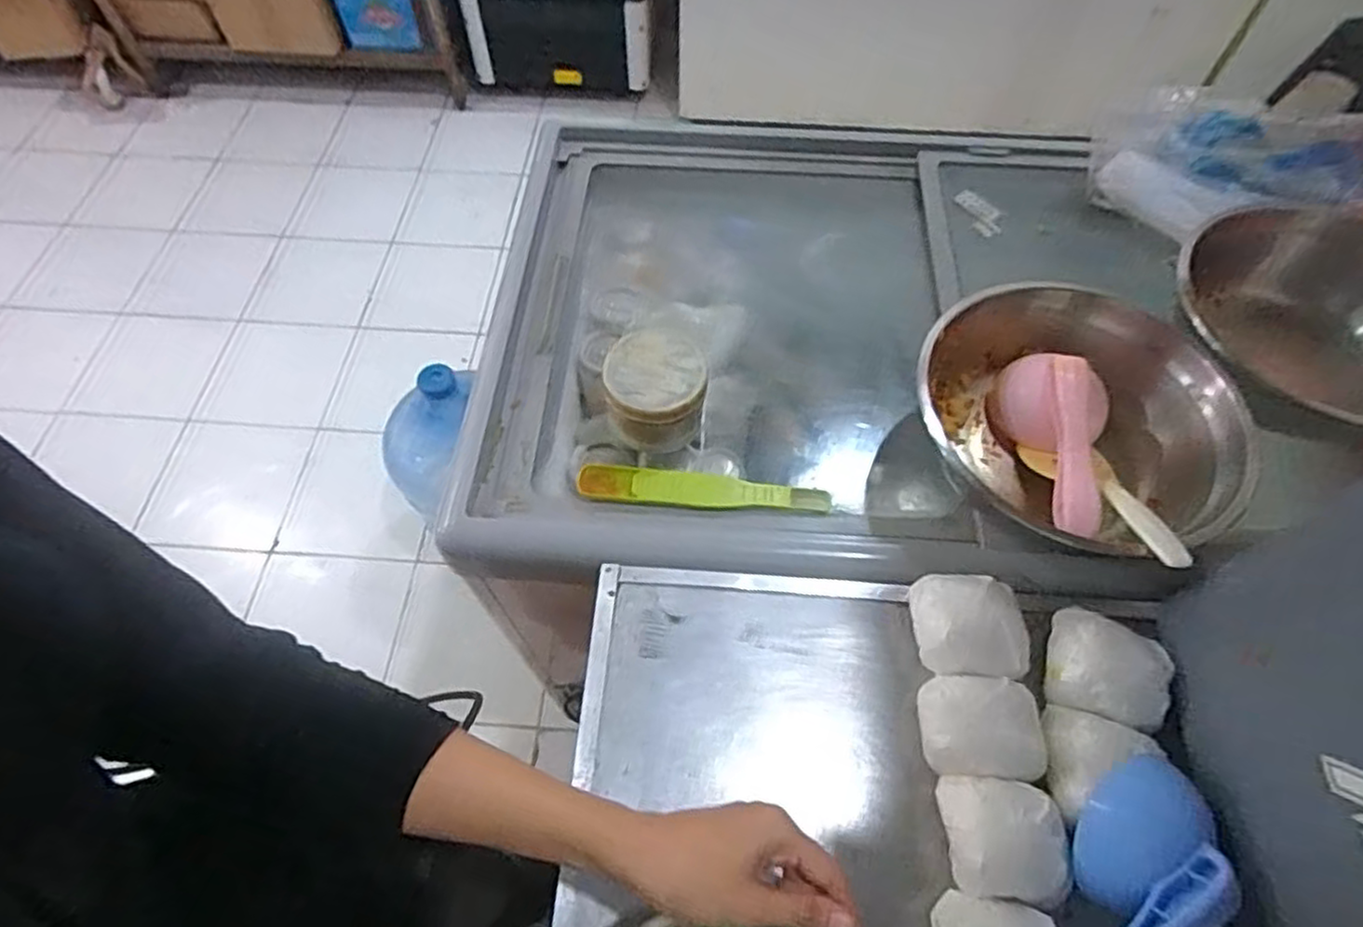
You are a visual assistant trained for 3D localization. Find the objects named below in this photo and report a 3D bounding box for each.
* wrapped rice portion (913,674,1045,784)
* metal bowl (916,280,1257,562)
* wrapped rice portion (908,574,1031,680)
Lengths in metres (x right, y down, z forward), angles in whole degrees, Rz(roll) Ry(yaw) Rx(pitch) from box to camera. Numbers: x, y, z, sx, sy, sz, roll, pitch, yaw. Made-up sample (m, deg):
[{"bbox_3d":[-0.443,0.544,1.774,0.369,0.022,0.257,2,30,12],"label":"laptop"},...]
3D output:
[{"bbox_3d":[0.206,0.185,0.488,0.077,0.045,0.069,5,60,2],"label":"wrapped rice portion"},{"bbox_3d":[0.305,-0.029,0.583,0.217,0.093,0.251,9,61,4],"label":"metal bowl"},{"bbox_3d":[0.212,0.121,0.519,0.084,0.049,0.076,6,61,3],"label":"wrapped rice portion"}]

